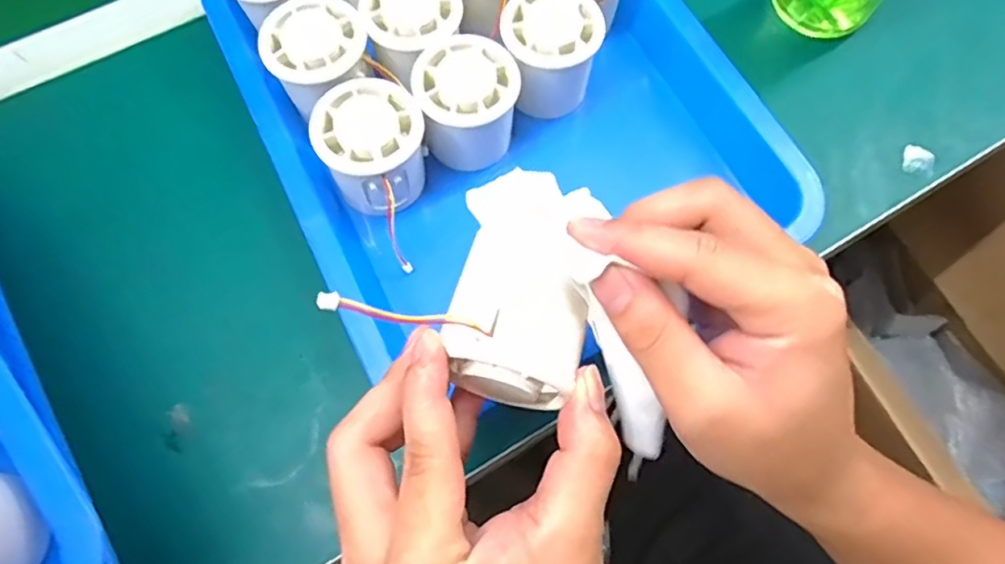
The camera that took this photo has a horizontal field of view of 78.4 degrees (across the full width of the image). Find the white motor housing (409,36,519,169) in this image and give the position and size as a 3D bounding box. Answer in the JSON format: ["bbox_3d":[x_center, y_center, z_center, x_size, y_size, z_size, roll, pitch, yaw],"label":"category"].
[{"bbox_3d":[-0.020,-0.101,0.351,0.055,0.048,0.053,0,68,-1],"label":"white motor housing"}]

